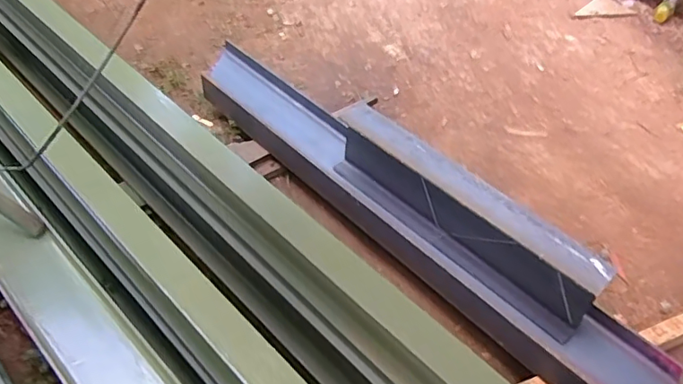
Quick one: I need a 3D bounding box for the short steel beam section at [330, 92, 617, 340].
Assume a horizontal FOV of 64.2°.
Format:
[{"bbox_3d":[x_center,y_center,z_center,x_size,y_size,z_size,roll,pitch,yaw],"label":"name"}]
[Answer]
[{"bbox_3d":[0.208,0.032,1.038,0.092,0.164,0.581,-33,54,-31],"label":"short steel beam section"}]

